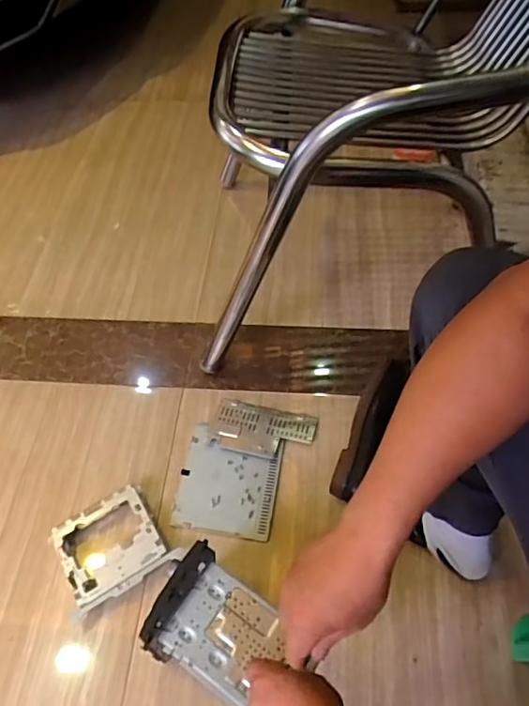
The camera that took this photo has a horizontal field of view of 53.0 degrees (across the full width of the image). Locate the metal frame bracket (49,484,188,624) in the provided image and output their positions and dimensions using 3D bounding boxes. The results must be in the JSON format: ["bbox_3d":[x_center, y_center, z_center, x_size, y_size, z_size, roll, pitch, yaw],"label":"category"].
[{"bbox_3d":[-0.225,0.287,0.795,0.163,0.033,0.142,-26,59,-14],"label":"metal frame bracket"}]

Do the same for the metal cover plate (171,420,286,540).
[{"bbox_3d":[-0.058,0.205,0.863,0.154,0.004,0.173,7,57,7],"label":"metal cover plate"}]

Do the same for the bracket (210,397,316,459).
[{"bbox_3d":[-0.002,0.131,0.912,0.170,0.009,0.094,10,57,9],"label":"bracket"}]

